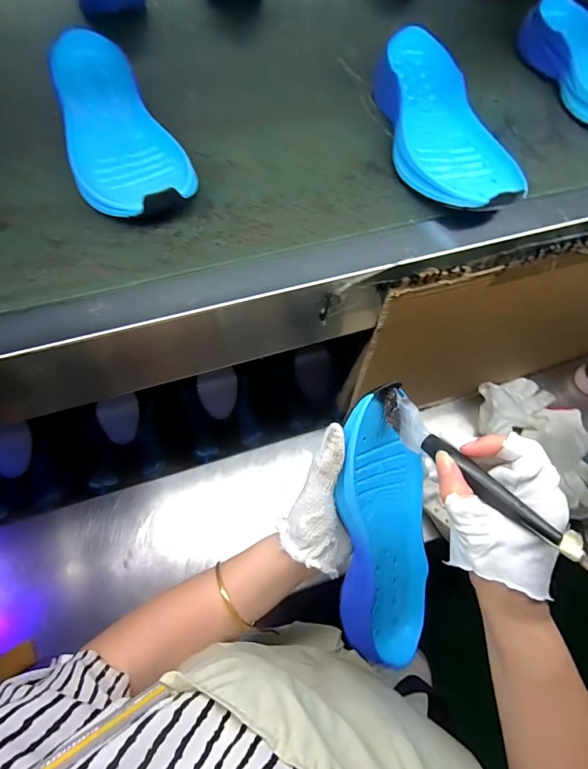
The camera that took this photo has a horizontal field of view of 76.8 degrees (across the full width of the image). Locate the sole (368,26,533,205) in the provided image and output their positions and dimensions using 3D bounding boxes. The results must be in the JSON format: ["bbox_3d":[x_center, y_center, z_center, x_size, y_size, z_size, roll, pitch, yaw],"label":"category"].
[{"bbox_3d":[0.143,-0.253,0.362,0.100,0.042,0.250,-6,63,-5],"label":"sole"}]

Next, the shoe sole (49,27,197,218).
[{"bbox_3d":[-0.165,-0.234,0.340,0.094,0.048,0.250,-24,66,-13],"label":"shoe sole"}]

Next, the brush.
[{"bbox_3d":[0.123,0.058,0.269,0.018,0.031,0.159,-34,49,-16],"label":"brush"}]

